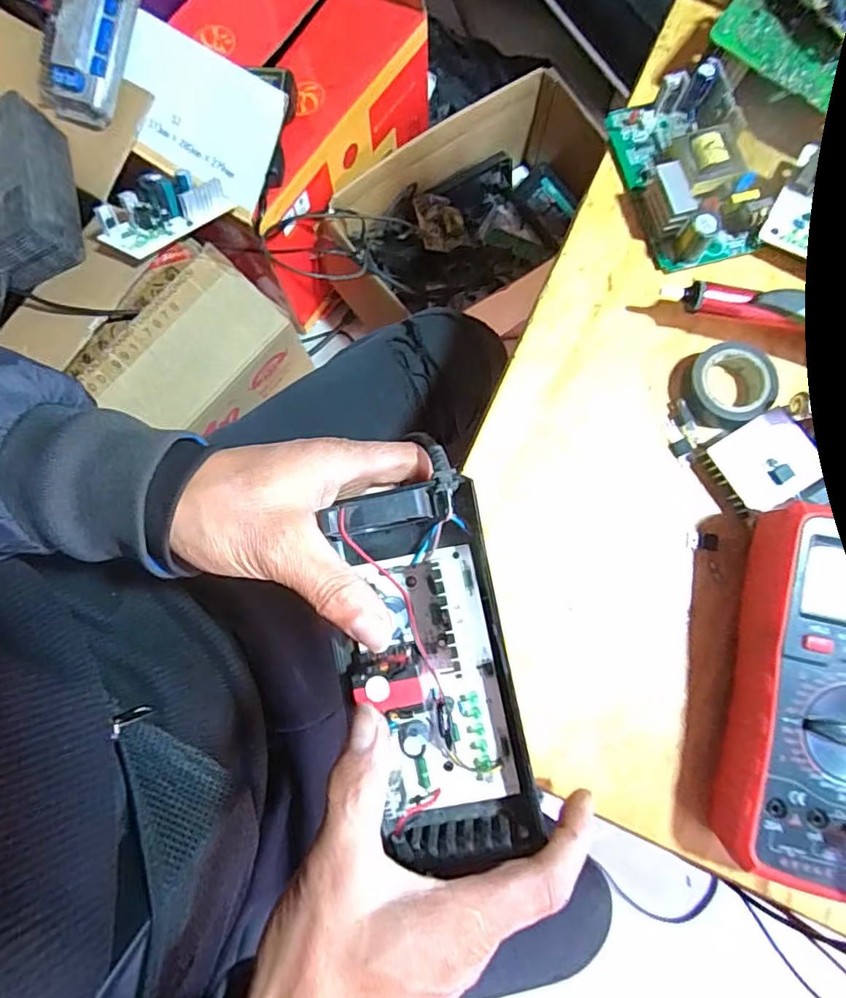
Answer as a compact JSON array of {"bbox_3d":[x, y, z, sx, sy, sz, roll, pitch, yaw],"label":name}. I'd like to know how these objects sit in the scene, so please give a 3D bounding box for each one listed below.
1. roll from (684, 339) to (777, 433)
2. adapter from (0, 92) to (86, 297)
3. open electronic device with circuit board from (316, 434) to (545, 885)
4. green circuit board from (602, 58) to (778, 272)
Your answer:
[{"bbox_3d":[0.183,-0.067,0.339,0.049,0.022,0.047,0,79,1],"label":"roll"},{"bbox_3d":[-0.474,-0.353,0.648,0.116,0.068,0.203,-18,78,8],"label":"adapter"},{"bbox_3d":[0.002,0.081,0.277,0.080,0.051,0.187,-10,90,-1],"label":"open electronic device with circuit board"},{"bbox_3d":[0.173,-0.214,0.360,0.068,0.030,0.120,-15,79,-2],"label":"green circuit board"}]

